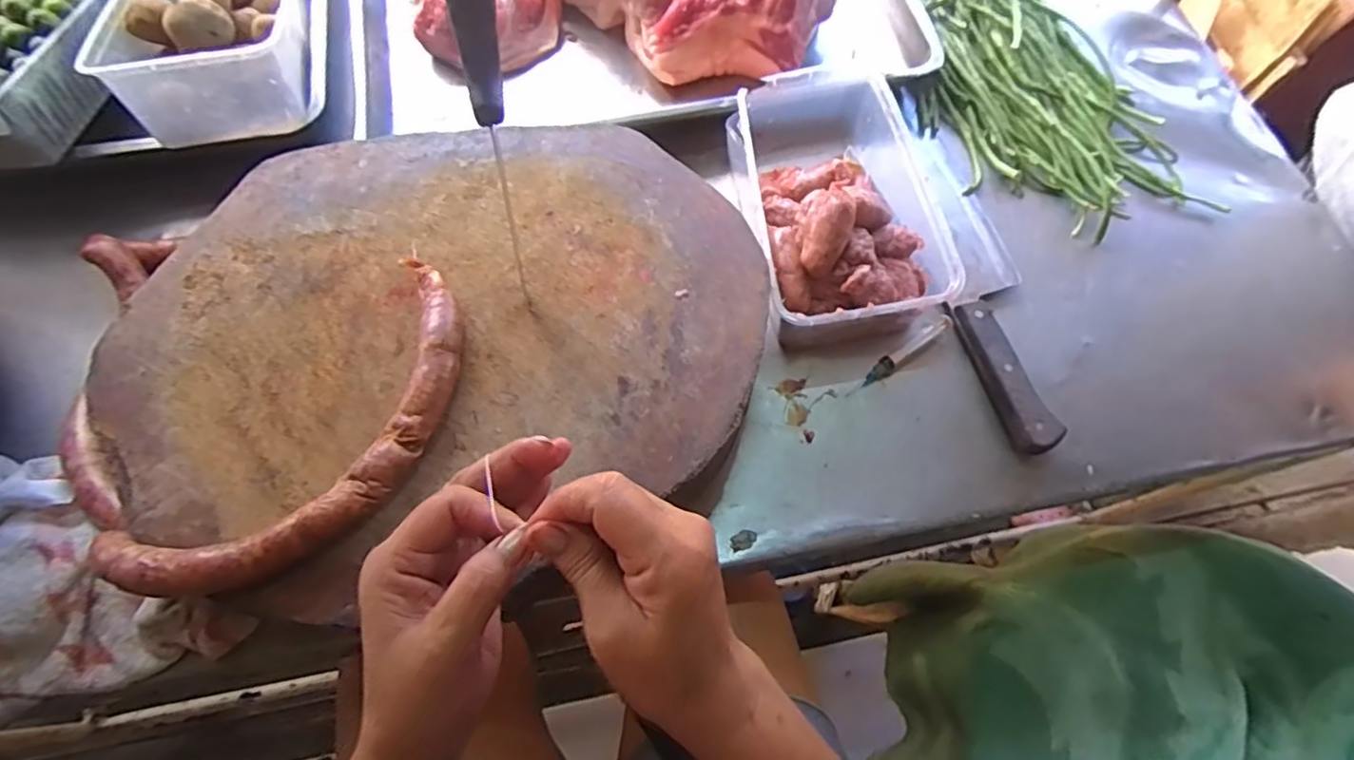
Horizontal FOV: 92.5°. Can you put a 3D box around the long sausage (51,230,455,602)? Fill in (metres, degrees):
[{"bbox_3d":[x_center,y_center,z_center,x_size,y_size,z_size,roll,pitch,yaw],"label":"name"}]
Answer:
[{"bbox_3d":[-0.341,0.017,0.479,0.374,0.061,0.252,10,61,16],"label":"long sausage"}]

